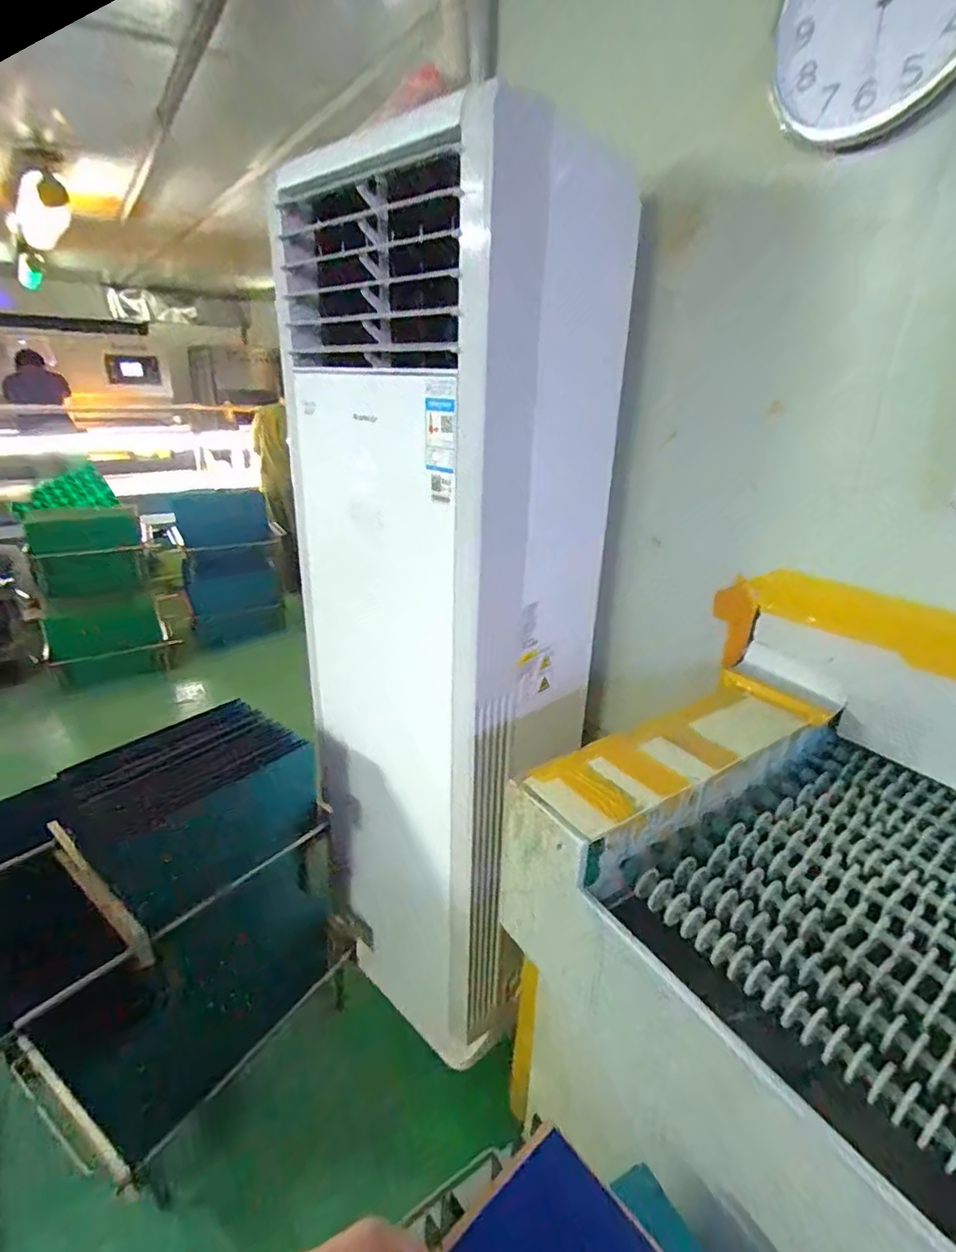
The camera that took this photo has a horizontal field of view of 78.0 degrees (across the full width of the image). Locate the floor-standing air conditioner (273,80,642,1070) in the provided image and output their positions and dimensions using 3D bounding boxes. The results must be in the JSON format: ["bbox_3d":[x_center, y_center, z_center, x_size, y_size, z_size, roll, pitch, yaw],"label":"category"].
[{"bbox_3d":[-0.066,0.052,1.384,0.600,1.818,0.483,21,30,38],"label":"floor-standing air conditioner"}]

